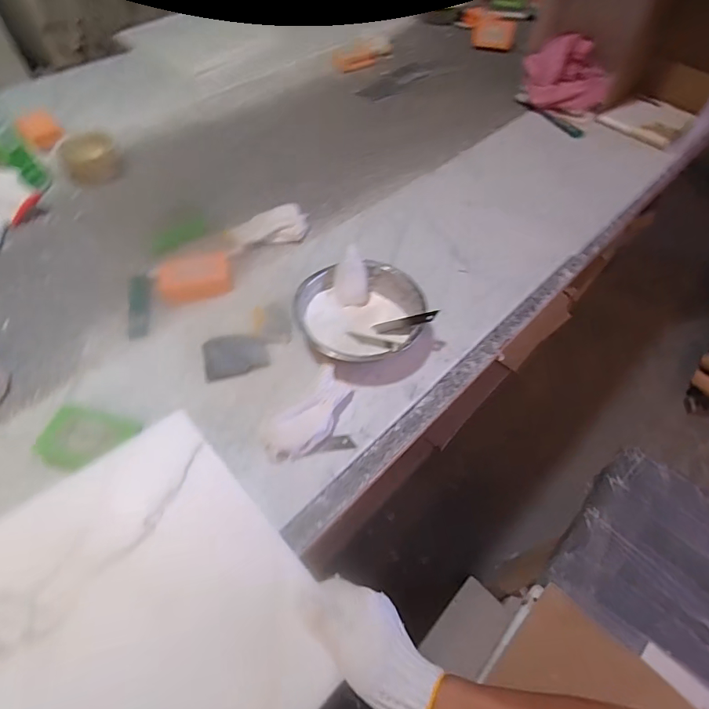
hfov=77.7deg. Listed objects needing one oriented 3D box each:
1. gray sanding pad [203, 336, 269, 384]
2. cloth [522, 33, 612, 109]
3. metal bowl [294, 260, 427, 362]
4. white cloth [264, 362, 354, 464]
[{"bbox_3d":[-0.152,-0.001,0.562,0.078,0.004,0.062,-15,58,-13],"label":"gray sanding pad"},{"bbox_3d":[0.450,-0.589,0.933,0.178,0.115,0.161,25,58,14],"label":"cloth"},{"bbox_3d":[0.009,-0.052,0.577,0.153,0.051,0.162,2,55,-2],"label":"metal bowl"},{"bbox_3d":[-0.048,0.070,0.499,0.049,0.027,0.118,31,59,17],"label":"white cloth"}]

